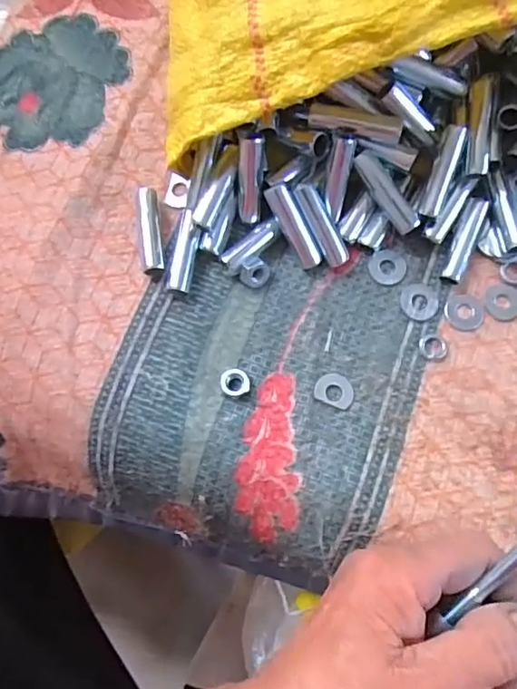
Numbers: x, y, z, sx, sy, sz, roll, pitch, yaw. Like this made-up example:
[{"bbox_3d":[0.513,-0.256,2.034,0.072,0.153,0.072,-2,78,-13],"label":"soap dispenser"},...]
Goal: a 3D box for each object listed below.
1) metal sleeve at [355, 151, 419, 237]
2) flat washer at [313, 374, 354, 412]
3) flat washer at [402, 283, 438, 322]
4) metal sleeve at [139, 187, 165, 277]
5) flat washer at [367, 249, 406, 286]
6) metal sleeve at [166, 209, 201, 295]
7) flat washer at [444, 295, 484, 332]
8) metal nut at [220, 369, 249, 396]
[{"bbox_3d":[0.061,-0.073,0.260,0.010,0.007,0.043,-36,96,0],"label":"metal sleeve"},{"bbox_3d":[0.036,0.021,0.256,0.018,0.004,0.015,22,80,7],"label":"flat washer"},{"bbox_3d":[0.080,-0.021,0.268,0.018,0.004,0.019,3,78,3],"label":"flat washer"},{"bbox_3d":[-0.053,-0.056,0.268,0.009,0.011,0.045,-8,78,1],"label":"metal sleeve"},{"bbox_3d":[0.065,-0.039,0.273,0.018,0.004,0.018,-1,78,3],"label":"flat washer"},{"bbox_3d":[-0.035,-0.045,0.265,0.010,0.010,0.040,10,79,5],"label":"metal sleeve"},{"bbox_3d":[0.101,-0.016,0.266,0.018,0.004,0.019,-1,78,3],"label":"flat washer"},{"bbox_3d":[-0.011,0.018,0.256,0.013,0.007,0.012,-17,78,-1],"label":"metal nut"}]

